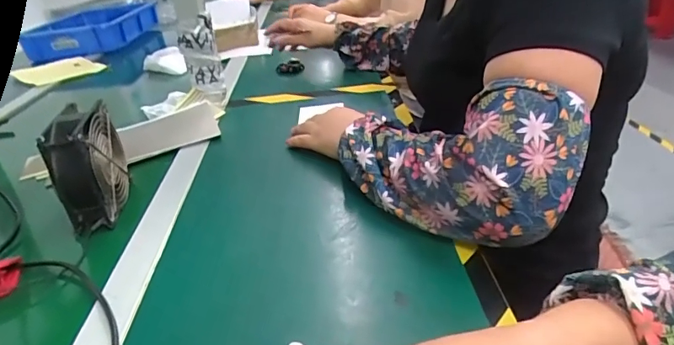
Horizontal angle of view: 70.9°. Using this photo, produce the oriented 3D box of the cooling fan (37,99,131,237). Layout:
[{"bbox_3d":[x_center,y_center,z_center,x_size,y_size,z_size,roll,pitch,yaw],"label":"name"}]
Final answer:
[{"bbox_3d":[-0.286,-0.009,0.550,0.048,0.116,0.102,-9,30,-5],"label":"cooling fan"}]

